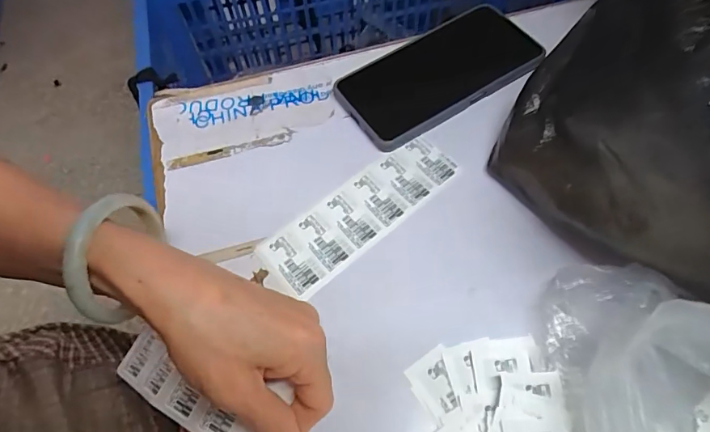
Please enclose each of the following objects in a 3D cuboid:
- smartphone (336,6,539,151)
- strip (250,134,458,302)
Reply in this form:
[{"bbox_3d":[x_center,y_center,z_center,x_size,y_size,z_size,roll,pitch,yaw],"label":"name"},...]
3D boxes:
[{"bbox_3d":[0.071,-0.119,0.379,0.168,0.017,0.081,-29,65,-12],"label":"smartphone"},{"bbox_3d":[0.003,-0.004,0.329,0.153,0.004,0.050,-37,67,-15],"label":"strip"}]

